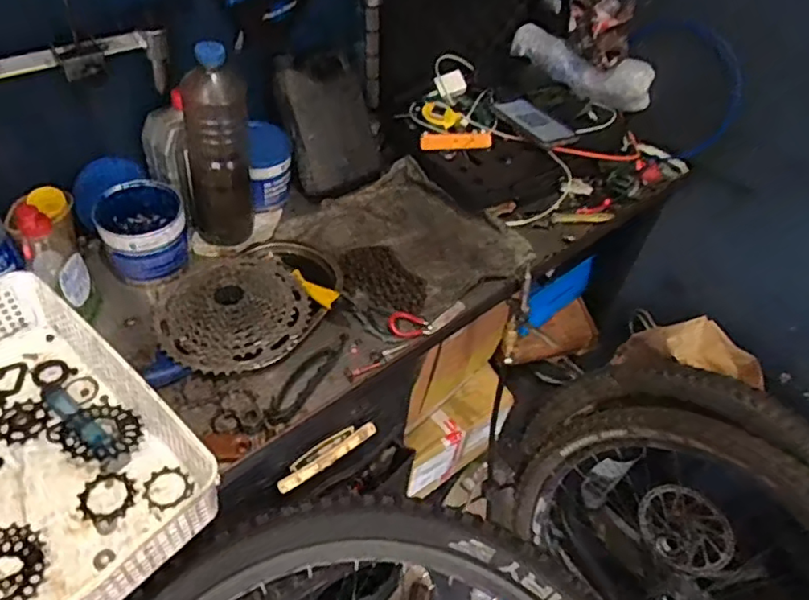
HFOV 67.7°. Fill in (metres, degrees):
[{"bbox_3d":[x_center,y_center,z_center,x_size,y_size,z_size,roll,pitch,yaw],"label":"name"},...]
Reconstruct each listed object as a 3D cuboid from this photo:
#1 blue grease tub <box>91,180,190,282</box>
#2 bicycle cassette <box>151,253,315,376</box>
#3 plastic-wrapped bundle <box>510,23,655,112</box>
[{"bbox_3d":[-0.328,-0.085,0.765,0.100,0.081,0.099,-13,51,-17],"label":"blue grease tub"},{"bbox_3d":[-0.207,0.007,0.726,0.175,0.050,0.184,3,48,-3],"label":"bicycle cassette"},{"bbox_3d":[0.297,-0.396,1.036,0.251,0.072,0.043,30,52,20],"label":"plastic-wrapped bundle"}]

